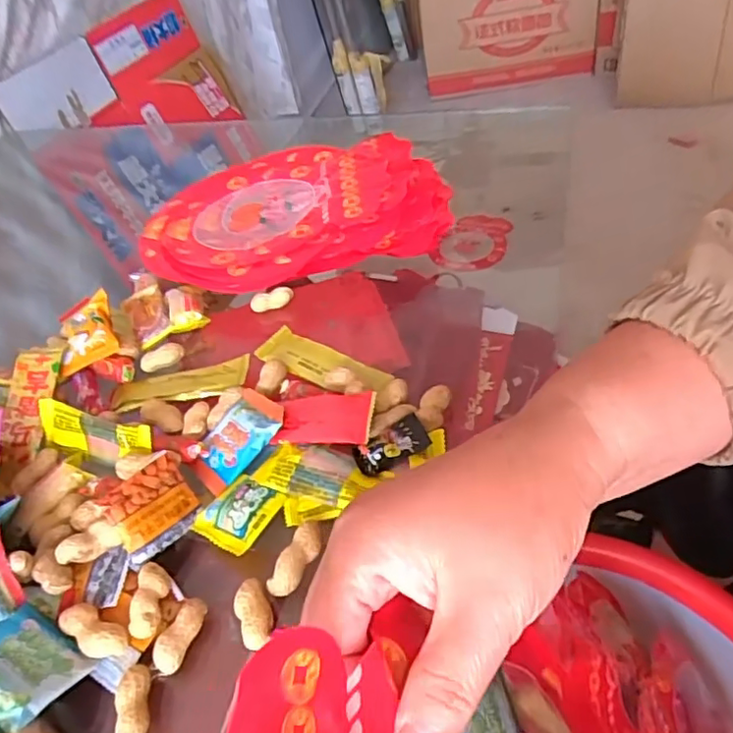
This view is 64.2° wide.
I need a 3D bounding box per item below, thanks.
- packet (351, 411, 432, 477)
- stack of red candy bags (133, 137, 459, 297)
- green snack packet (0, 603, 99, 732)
[{"bbox_3d":[0.014,0.044,0.337,0.044,0.006,0.025,-26,47,-12],"label":"packet"},{"bbox_3d":[-0.068,-0.146,0.523,0.276,0.044,0.186,-15,45,-1],"label":"stack of red candy bags"},{"bbox_3d":[-0.159,0.137,0.264,0.047,0.012,0.052,36,25,13],"label":"green snack packet"}]

